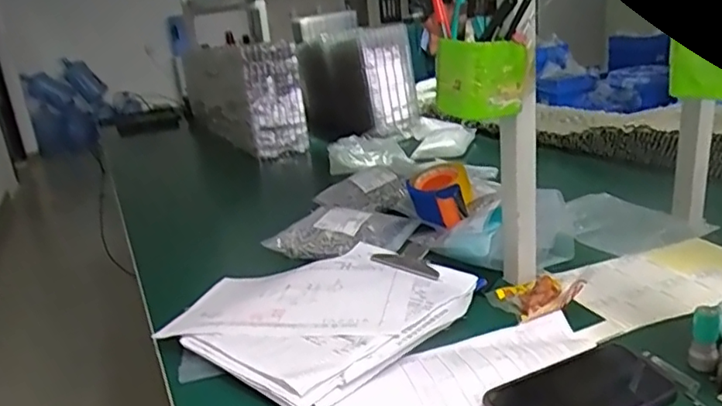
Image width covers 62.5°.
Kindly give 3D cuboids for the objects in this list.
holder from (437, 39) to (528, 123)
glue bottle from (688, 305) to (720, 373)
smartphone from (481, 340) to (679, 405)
[{"bbox_3d":[0.133,-0.135,0.648,0.071,0.081,0.075,-24,24,-38],"label":"holder"},{"bbox_3d":[0.323,0.129,0.558,0.023,0.061,0.018,4,22,32],"label":"glue bottle"},{"bbox_3d":[0.191,0.171,0.526,0.166,0.018,0.079,-16,20,-22],"label":"smartphone"}]

